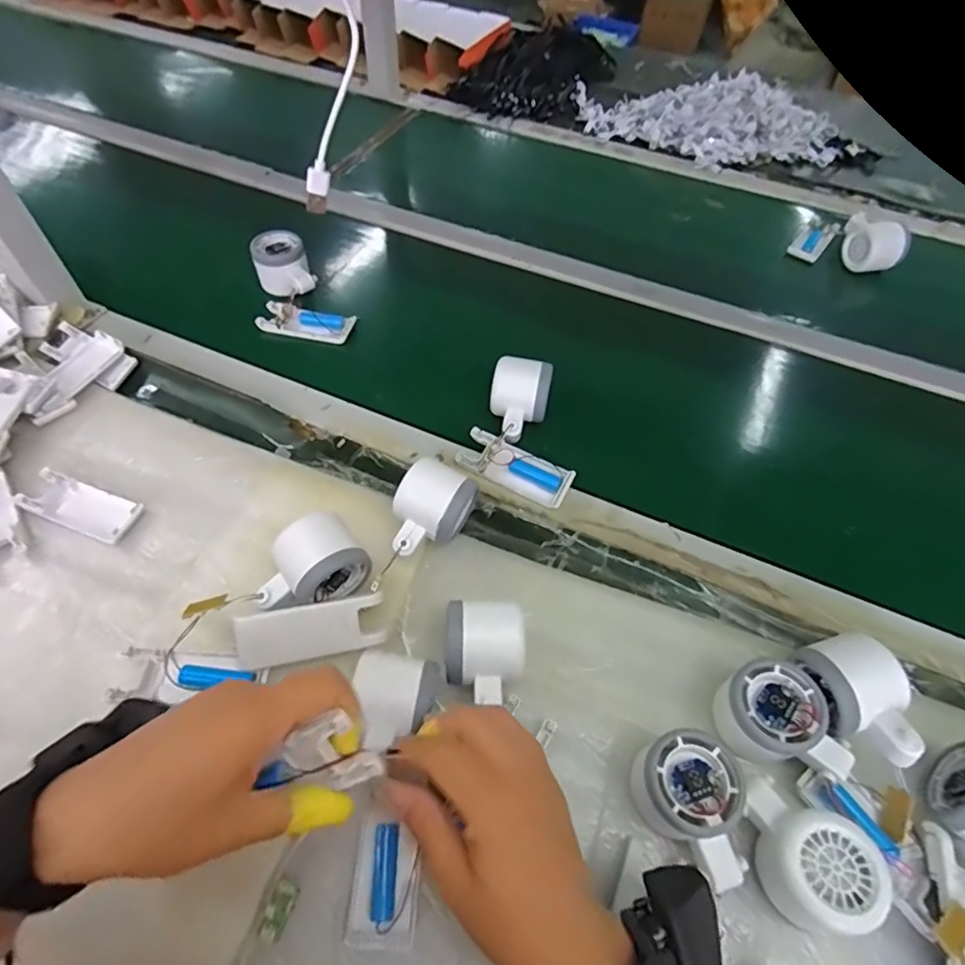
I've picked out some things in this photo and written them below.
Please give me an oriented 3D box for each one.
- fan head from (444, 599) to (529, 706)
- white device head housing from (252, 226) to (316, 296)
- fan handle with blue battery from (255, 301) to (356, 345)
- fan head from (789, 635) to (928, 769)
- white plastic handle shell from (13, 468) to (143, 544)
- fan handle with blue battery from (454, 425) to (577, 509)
[{"bbox_3d":[0.001,0.124,0.401,0.057,0.049,0.063,4,55,0],"label":"fan head"},{"bbox_3d":[-0.233,-0.252,0.653,0.058,0.048,0.079,-22,59,-17],"label":"white device head housing"},{"bbox_3d":[-0.199,-0.180,0.636,0.103,0.016,0.039,12,55,5],"label":"fan handle with blue battery"},{"bbox_3d":[0.253,0.149,0.382,0.054,0.058,0.082,-11,56,-11],"label":"fan head"},{"bbox_3d":[-0.342,0.020,0.476,0.102,0.009,0.040,19,56,10],"label":"white plastic handle shell"},{"bbox_3d":[0.030,-0.014,0.519,0.105,0.027,0.038,25,57,14],"label":"fan handle with blue battery"}]

